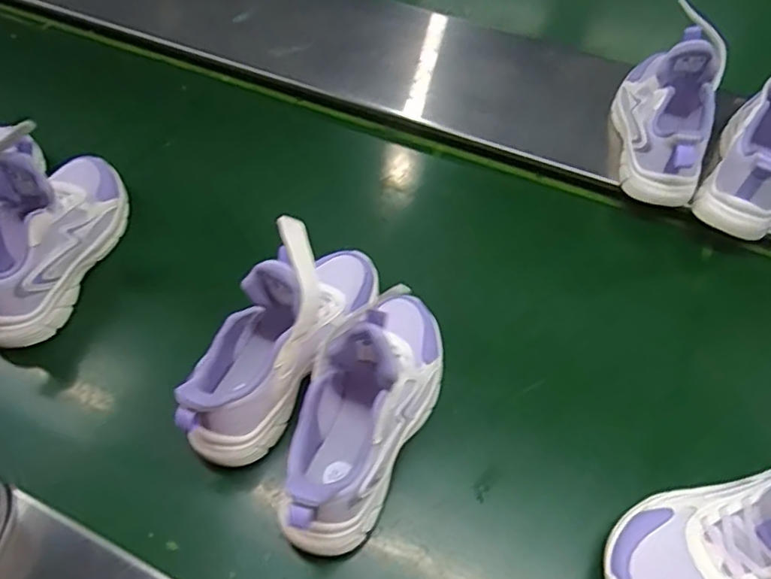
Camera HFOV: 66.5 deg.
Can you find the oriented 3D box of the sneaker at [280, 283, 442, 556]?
[{"bbox_3d":[-0.013,0.092,0.485,0.082,0.135,0.228,22,59,18],"label":"sneaker"}]

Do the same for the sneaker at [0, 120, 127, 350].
[{"bbox_3d":[-0.349,-0.069,0.583,0.077,0.130,0.222,9,56,10],"label":"sneaker"}]

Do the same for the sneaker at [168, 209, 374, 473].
[{"bbox_3d":[-0.094,0.031,0.518,0.073,0.145,0.229,23,60,19],"label":"sneaker"}]

